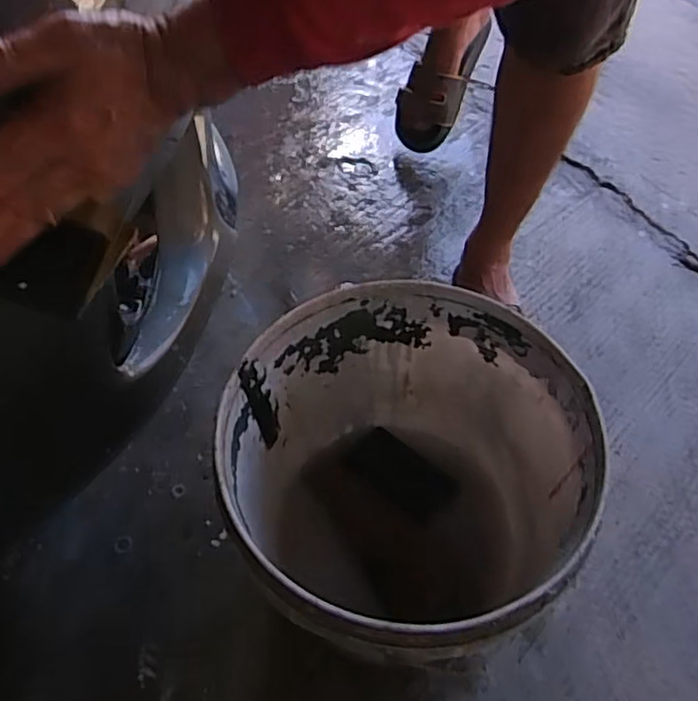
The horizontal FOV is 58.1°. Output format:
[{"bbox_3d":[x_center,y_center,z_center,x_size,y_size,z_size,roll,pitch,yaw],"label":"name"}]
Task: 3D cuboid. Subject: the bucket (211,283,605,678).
[{"bbox_3d":[0.048,0.129,0.595,0.289,0.258,0.289,0,56,0],"label":"bucket"}]

